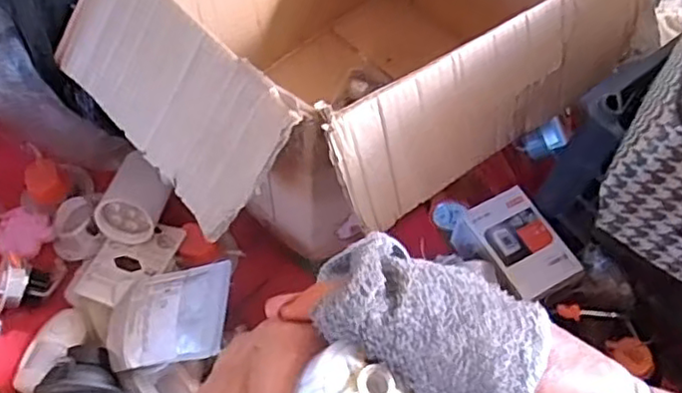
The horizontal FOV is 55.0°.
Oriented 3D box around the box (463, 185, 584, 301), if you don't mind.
[{"bbox_3d":[0.227,0.054,0.825,0.092,0.024,0.139,-25,65,-16],"label":"box"}]

